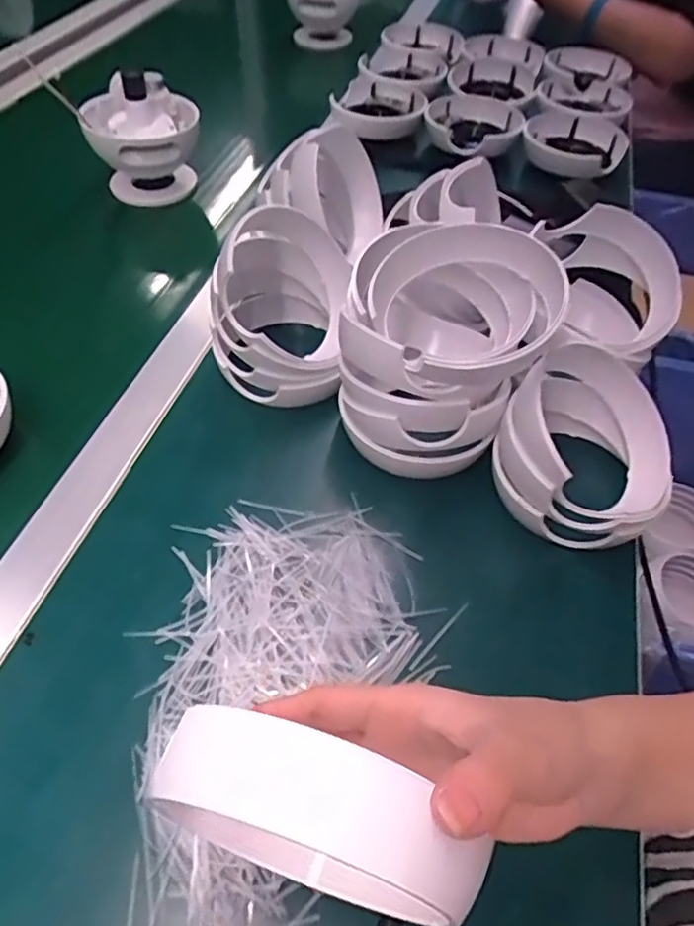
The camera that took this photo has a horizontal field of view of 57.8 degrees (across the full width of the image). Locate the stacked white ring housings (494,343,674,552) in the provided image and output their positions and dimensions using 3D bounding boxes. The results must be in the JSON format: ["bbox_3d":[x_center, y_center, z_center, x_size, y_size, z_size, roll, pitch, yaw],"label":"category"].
[{"bbox_3d":[0.158,-0.015,0.407,0.108,0.082,0.124,30,55,20],"label":"stacked white ring housings"}]

